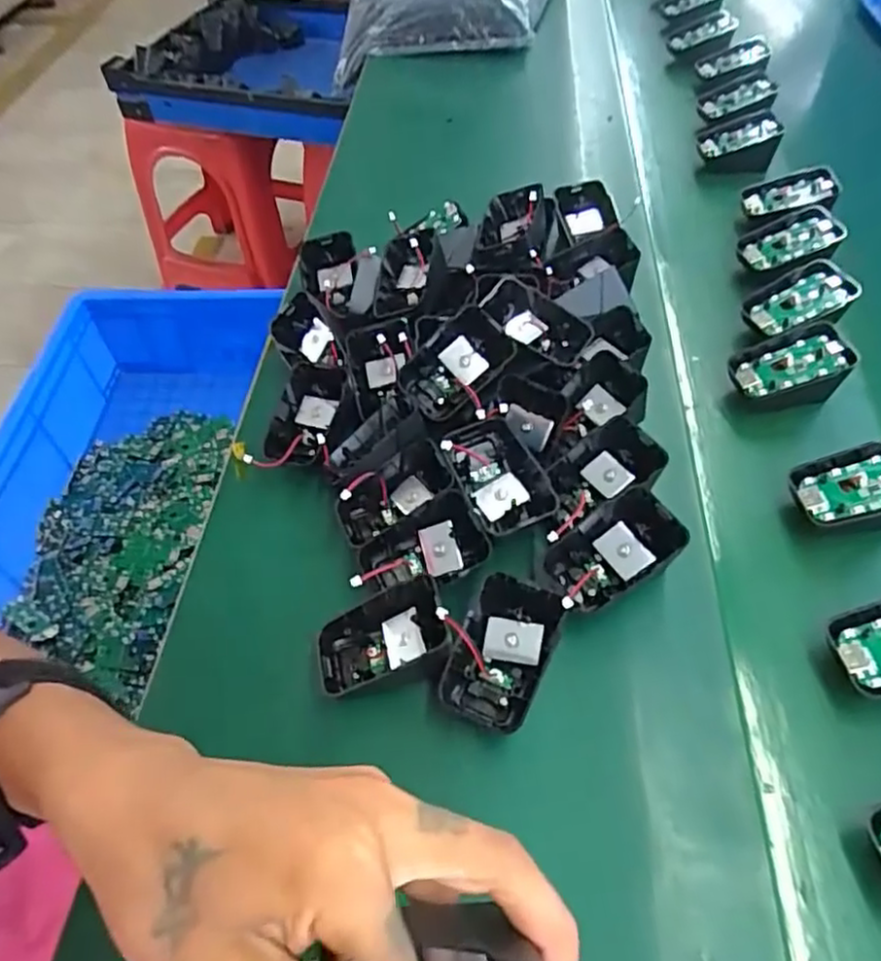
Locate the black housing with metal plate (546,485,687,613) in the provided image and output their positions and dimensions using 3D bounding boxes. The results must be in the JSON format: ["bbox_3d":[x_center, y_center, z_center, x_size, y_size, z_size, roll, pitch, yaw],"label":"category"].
[{"bbox_3d":[0.089,0.036,0.352,0.062,0.029,0.043,-22,52,-13],"label":"black housing with metal plate"}]

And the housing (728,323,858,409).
[{"bbox_3d":[0.227,-0.073,0.447,0.069,0.035,0.045,-5,50,0],"label":"housing"}]

